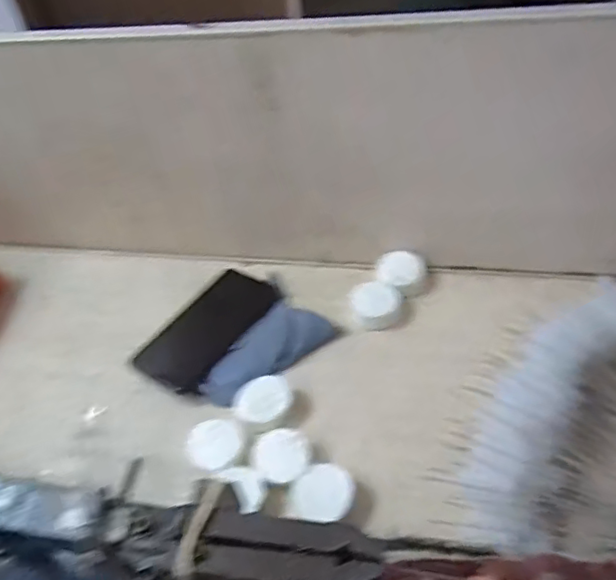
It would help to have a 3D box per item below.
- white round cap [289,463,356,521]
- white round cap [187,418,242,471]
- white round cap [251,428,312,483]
[{"bbox_3d":[0.012,0.165,0.474,0.050,0.023,0.045,1,48,8],"label":"white round cap"},{"bbox_3d":[-0.081,0.132,0.511,0.044,0.012,0.041,-3,47,4],"label":"white round cap"},{"bbox_3d":[-0.023,0.140,0.502,0.049,0.014,0.042,-6,76,-5],"label":"white round cap"}]

